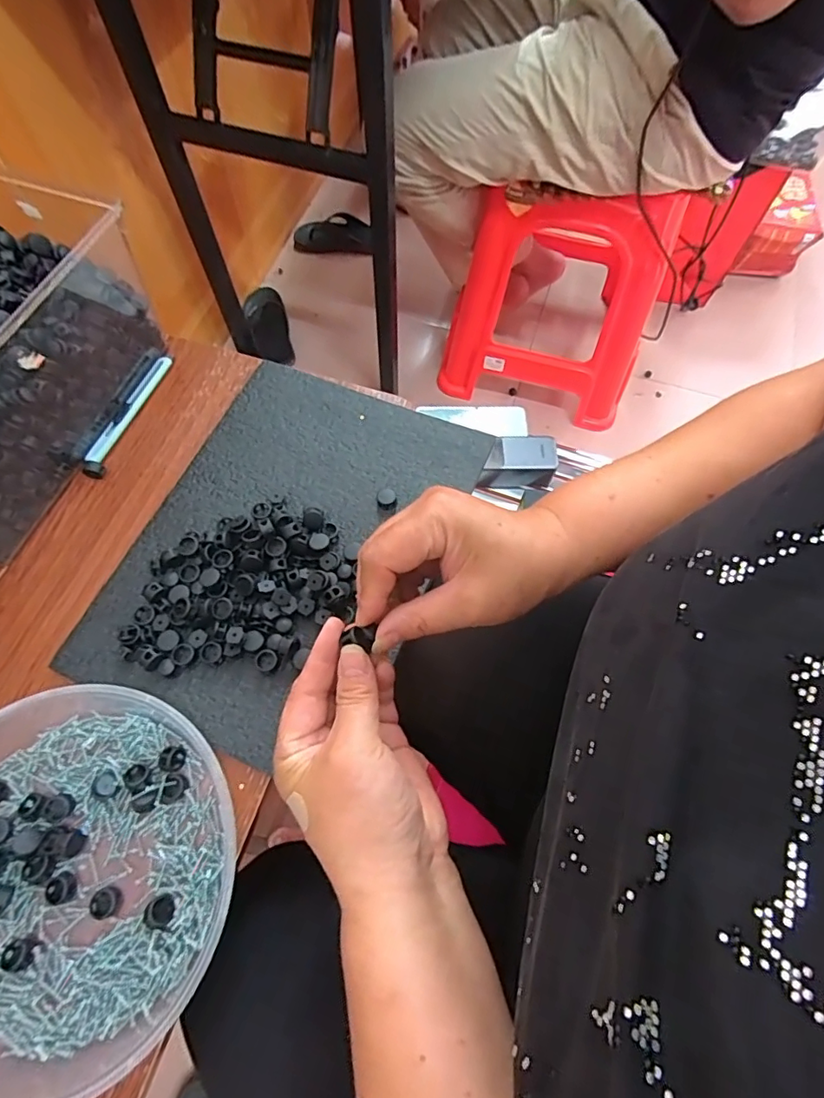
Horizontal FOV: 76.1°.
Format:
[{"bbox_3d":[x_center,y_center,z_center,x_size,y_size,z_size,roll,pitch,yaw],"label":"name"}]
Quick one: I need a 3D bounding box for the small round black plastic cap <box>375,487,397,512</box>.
[{"bbox_3d":[-0.022,-0.043,0.459,0.018,0.012,0.018,0,68,0],"label":"small round black plastic cap"}]

